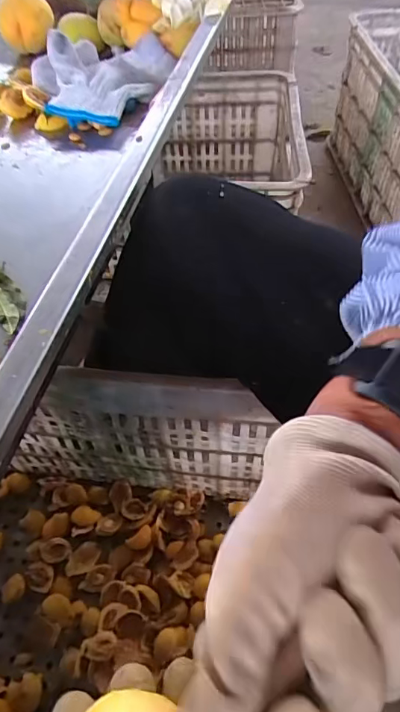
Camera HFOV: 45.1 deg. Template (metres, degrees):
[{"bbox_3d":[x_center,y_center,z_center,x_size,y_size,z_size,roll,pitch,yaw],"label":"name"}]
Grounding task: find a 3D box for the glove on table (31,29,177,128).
[{"bbox_3d":[-0.119,-0.312,0.540,0.151,0.036,0.158,10,54,10],"label":"glove on table"}]

